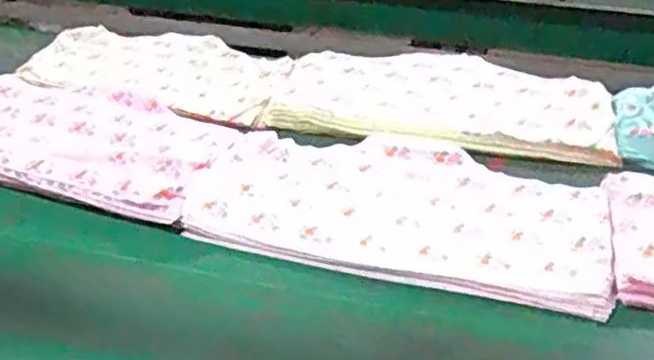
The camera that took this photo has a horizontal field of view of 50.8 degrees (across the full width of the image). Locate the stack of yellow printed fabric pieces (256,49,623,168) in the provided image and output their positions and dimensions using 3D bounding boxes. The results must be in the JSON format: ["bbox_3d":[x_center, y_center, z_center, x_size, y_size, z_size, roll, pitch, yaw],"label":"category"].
[{"bbox_3d":[0.190,-0.147,1.151,0.530,0.033,0.312,7,37,11],"label":"stack of yellow printed fabric pieces"}]

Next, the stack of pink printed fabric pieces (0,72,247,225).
[{"bbox_3d":[-0.384,-0.072,1.062,0.498,0.044,0.257,13,38,18],"label":"stack of pink printed fabric pieces"}]

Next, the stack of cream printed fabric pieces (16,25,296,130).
[{"bbox_3d":[-0.311,-0.190,1.266,0.489,0.068,0.260,11,38,15],"label":"stack of cream printed fabric pieces"}]

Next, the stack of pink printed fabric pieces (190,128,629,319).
[{"bbox_3d":[0.094,0.033,0.926,0.528,0.039,0.283,8,37,12],"label":"stack of pink printed fabric pieces"}]

